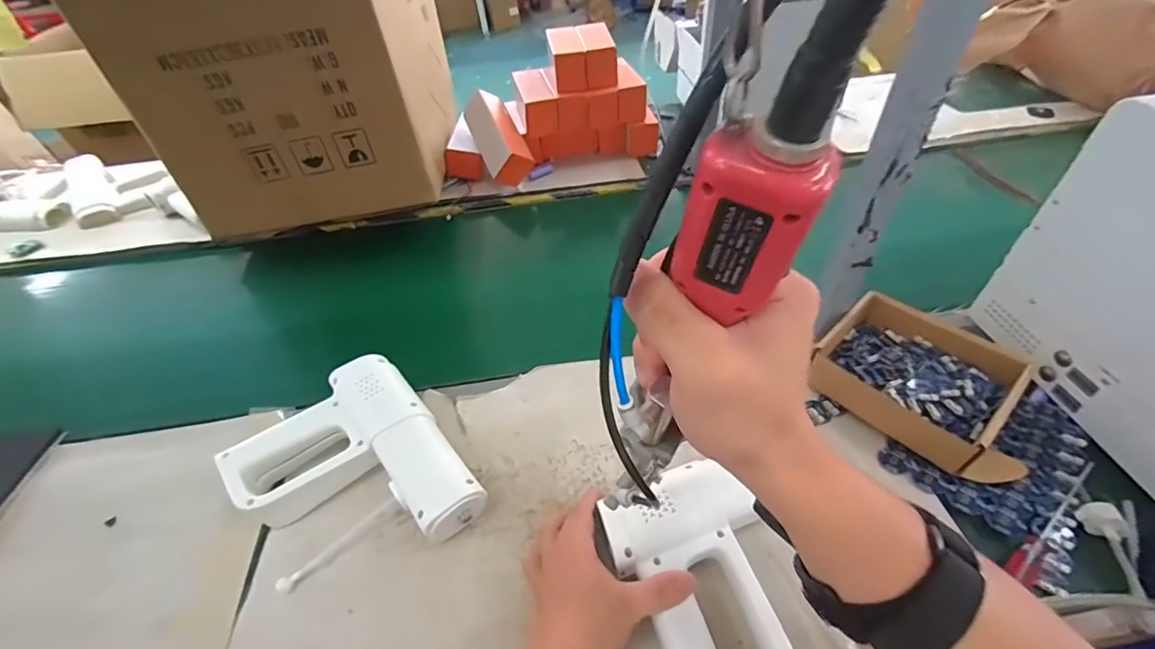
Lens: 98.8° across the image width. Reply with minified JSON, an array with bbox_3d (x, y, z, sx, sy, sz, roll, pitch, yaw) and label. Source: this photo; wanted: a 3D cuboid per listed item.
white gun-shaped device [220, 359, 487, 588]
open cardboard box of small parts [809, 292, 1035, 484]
[{"bbox_3d":[-0.216,0.148,0.479,0.180,0.069,0.210,-34,52,-24],"label":"white gun-shaped device"},{"bbox_3d":[0.368,0.058,0.521,0.154,0.054,0.200,-36,53,-26],"label":"open cardboard box of small parts"}]

